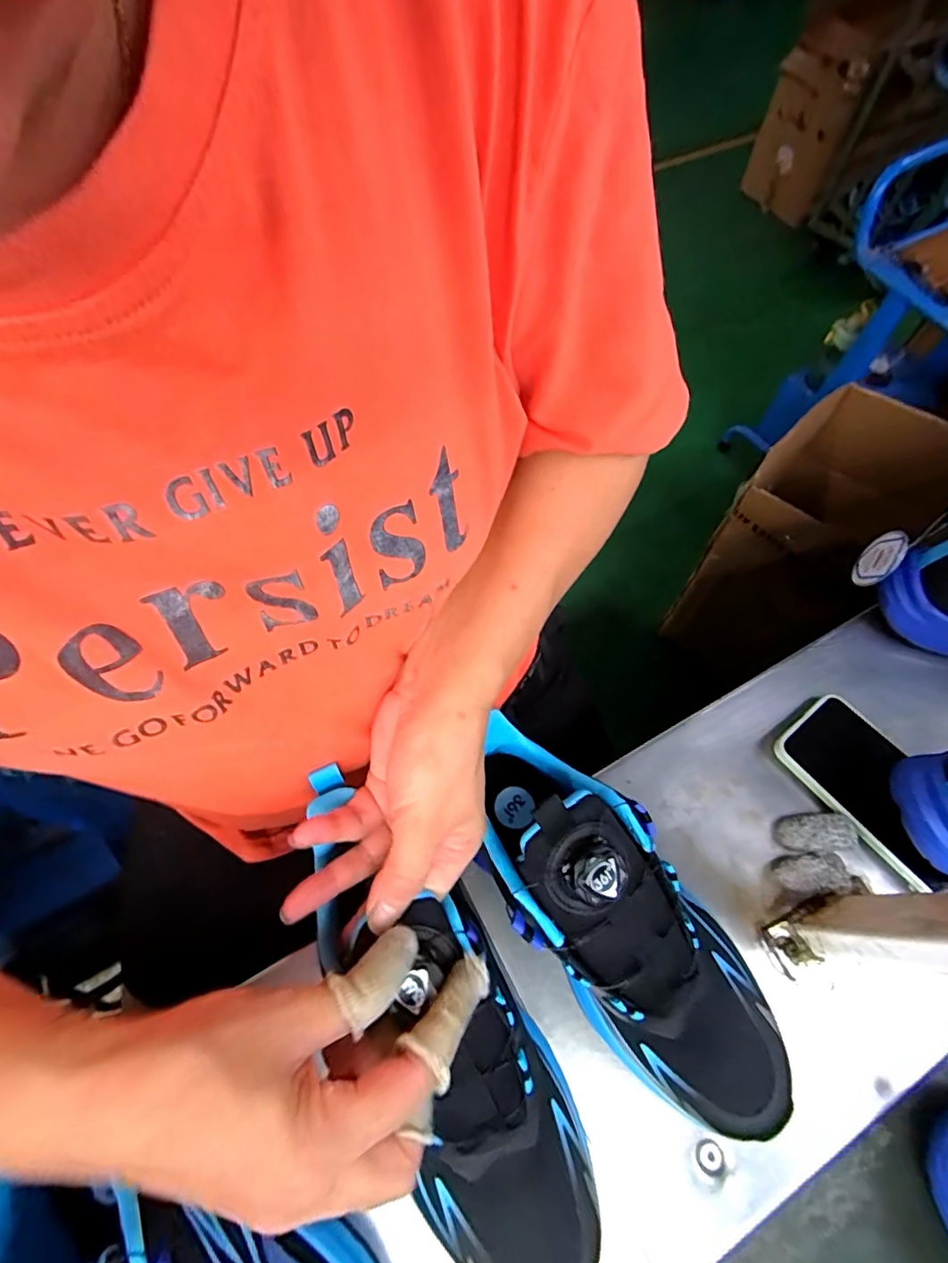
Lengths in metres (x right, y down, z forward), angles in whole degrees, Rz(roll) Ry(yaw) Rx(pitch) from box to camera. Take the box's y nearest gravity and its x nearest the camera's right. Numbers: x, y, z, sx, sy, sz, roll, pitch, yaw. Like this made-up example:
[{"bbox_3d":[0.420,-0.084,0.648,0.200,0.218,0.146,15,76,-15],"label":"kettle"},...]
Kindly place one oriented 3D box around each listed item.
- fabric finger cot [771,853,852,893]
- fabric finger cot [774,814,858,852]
[{"bbox_3d":[0.228,0.163,0.356,0.042,0.017,0.023,0,62,3],"label":"fabric finger cot"},{"bbox_3d":[0.238,0.140,0.368,0.049,0.018,0.024,-5,62,1],"label":"fabric finger cot"}]

